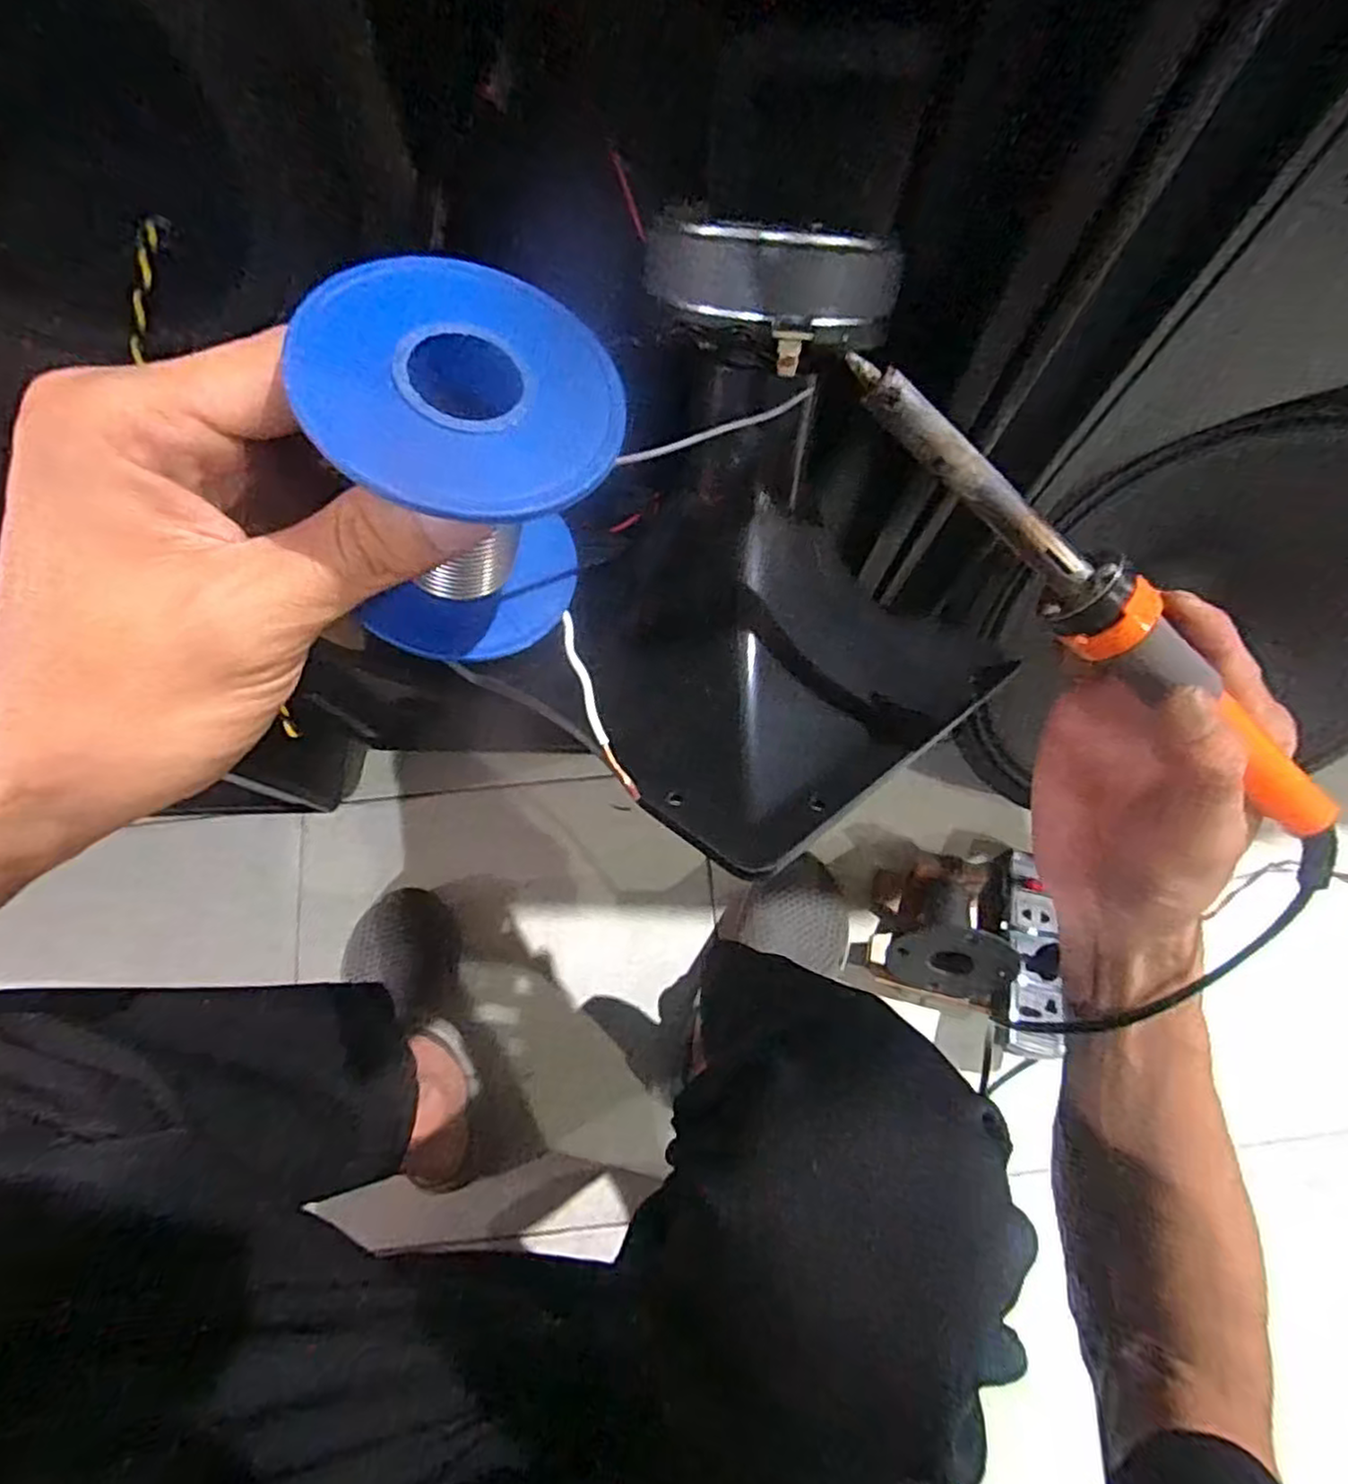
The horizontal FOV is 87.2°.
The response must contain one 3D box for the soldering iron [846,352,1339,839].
[{"bbox_3d":[0.128,-0.035,0.204,0.207,0.020,0.021,37,77,-13],"label":"soldering iron"}]

